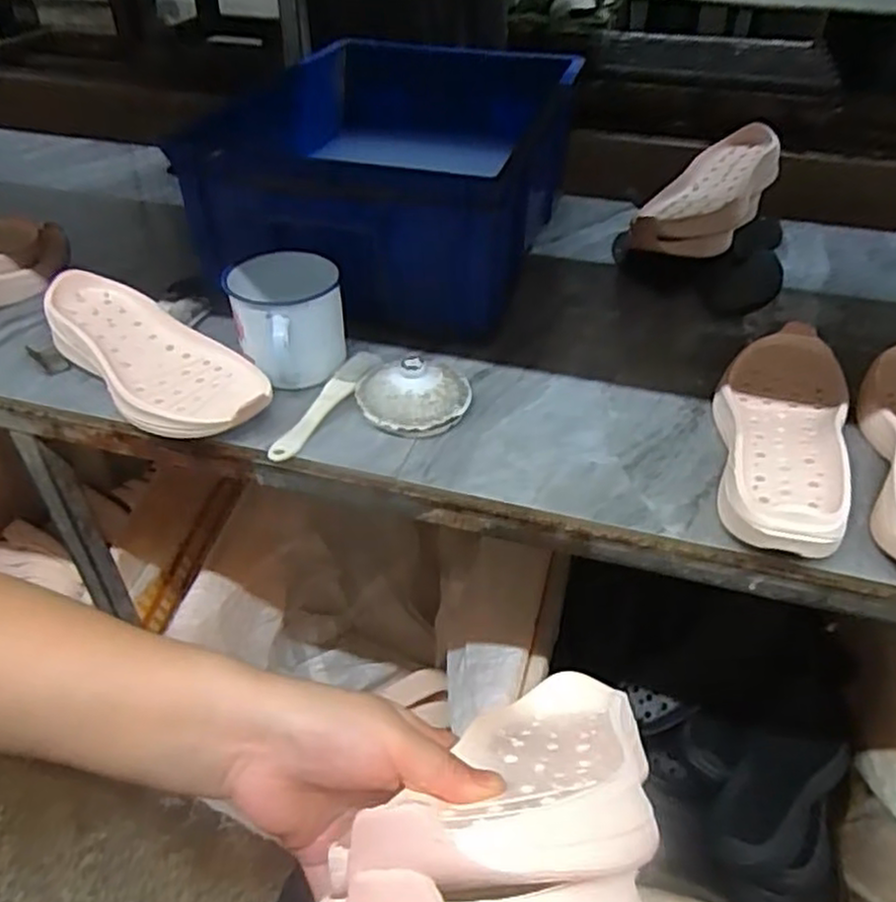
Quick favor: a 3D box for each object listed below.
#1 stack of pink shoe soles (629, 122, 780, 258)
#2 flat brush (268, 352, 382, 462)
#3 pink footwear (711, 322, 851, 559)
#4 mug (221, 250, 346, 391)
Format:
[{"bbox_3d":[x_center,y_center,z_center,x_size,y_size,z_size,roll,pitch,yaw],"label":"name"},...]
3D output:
[{"bbox_3d":[0.326,-0.316,0.891,0.108,0.063,0.267,28,62,27],"label":"stack of pink shoe soles"},{"bbox_3d":[-0.108,-0.044,0.656,0.024,0.031,0.155,21,45,22],"label":"flat brush"},{"bbox_3d":[0.275,-0.022,0.601,0.104,0.044,0.280,15,43,17],"label":"pink footwear"},{"bbox_3d":[-0.148,-0.123,0.674,0.106,0.091,0.112,-7,41,-8],"label":"mug"}]

